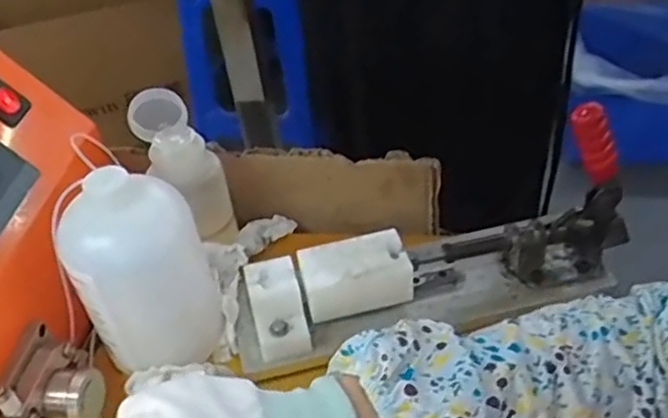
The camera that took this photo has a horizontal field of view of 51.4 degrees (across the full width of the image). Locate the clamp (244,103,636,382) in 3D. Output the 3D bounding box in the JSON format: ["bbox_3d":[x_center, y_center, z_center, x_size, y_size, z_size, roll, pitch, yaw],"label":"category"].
[{"bbox_3d":[0.067,0.023,0.452,0.275,0.109,0.058,-12,42,-6],"label":"clamp"}]

